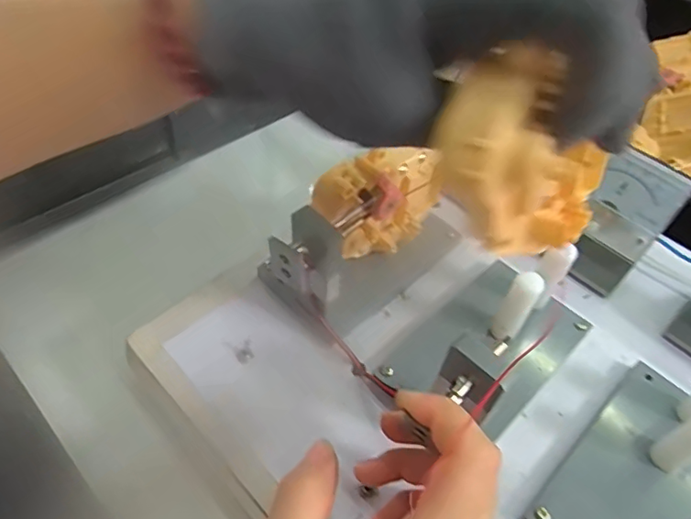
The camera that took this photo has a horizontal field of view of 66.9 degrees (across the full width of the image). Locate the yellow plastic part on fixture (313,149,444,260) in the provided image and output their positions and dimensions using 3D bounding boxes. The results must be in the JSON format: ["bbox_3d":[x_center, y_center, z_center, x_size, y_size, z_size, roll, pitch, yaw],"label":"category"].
[{"bbox_3d":[0.020,-0.026,0.313,0.085,0.083,0.027,-33,59,-26],"label":"yellow plastic part on fixture"}]

